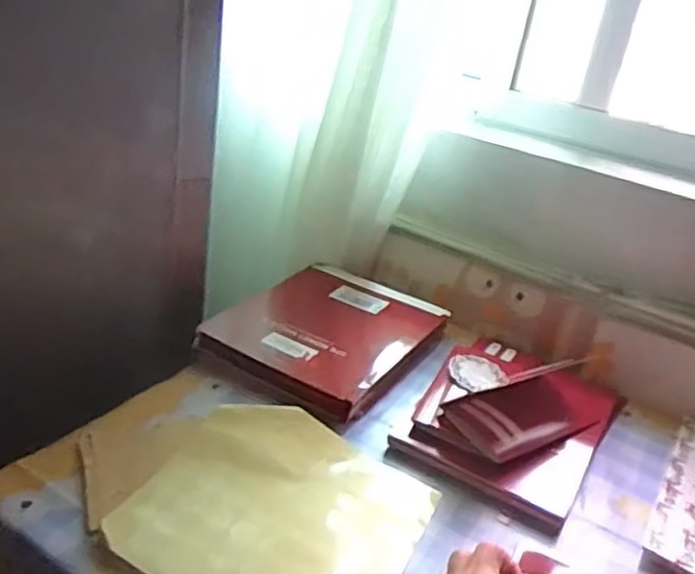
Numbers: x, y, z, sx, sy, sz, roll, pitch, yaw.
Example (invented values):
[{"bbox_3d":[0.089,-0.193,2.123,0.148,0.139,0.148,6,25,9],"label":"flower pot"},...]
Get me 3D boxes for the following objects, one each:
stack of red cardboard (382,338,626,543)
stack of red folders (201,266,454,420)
[{"bbox_3d":[0.186,0.114,0.729,0.181,0.051,0.286,23,28,25],"label":"stack of red cardboard"},{"bbox_3d":[-0.024,0.049,0.809,0.208,0.029,0.237,22,27,23],"label":"stack of red folders"}]

